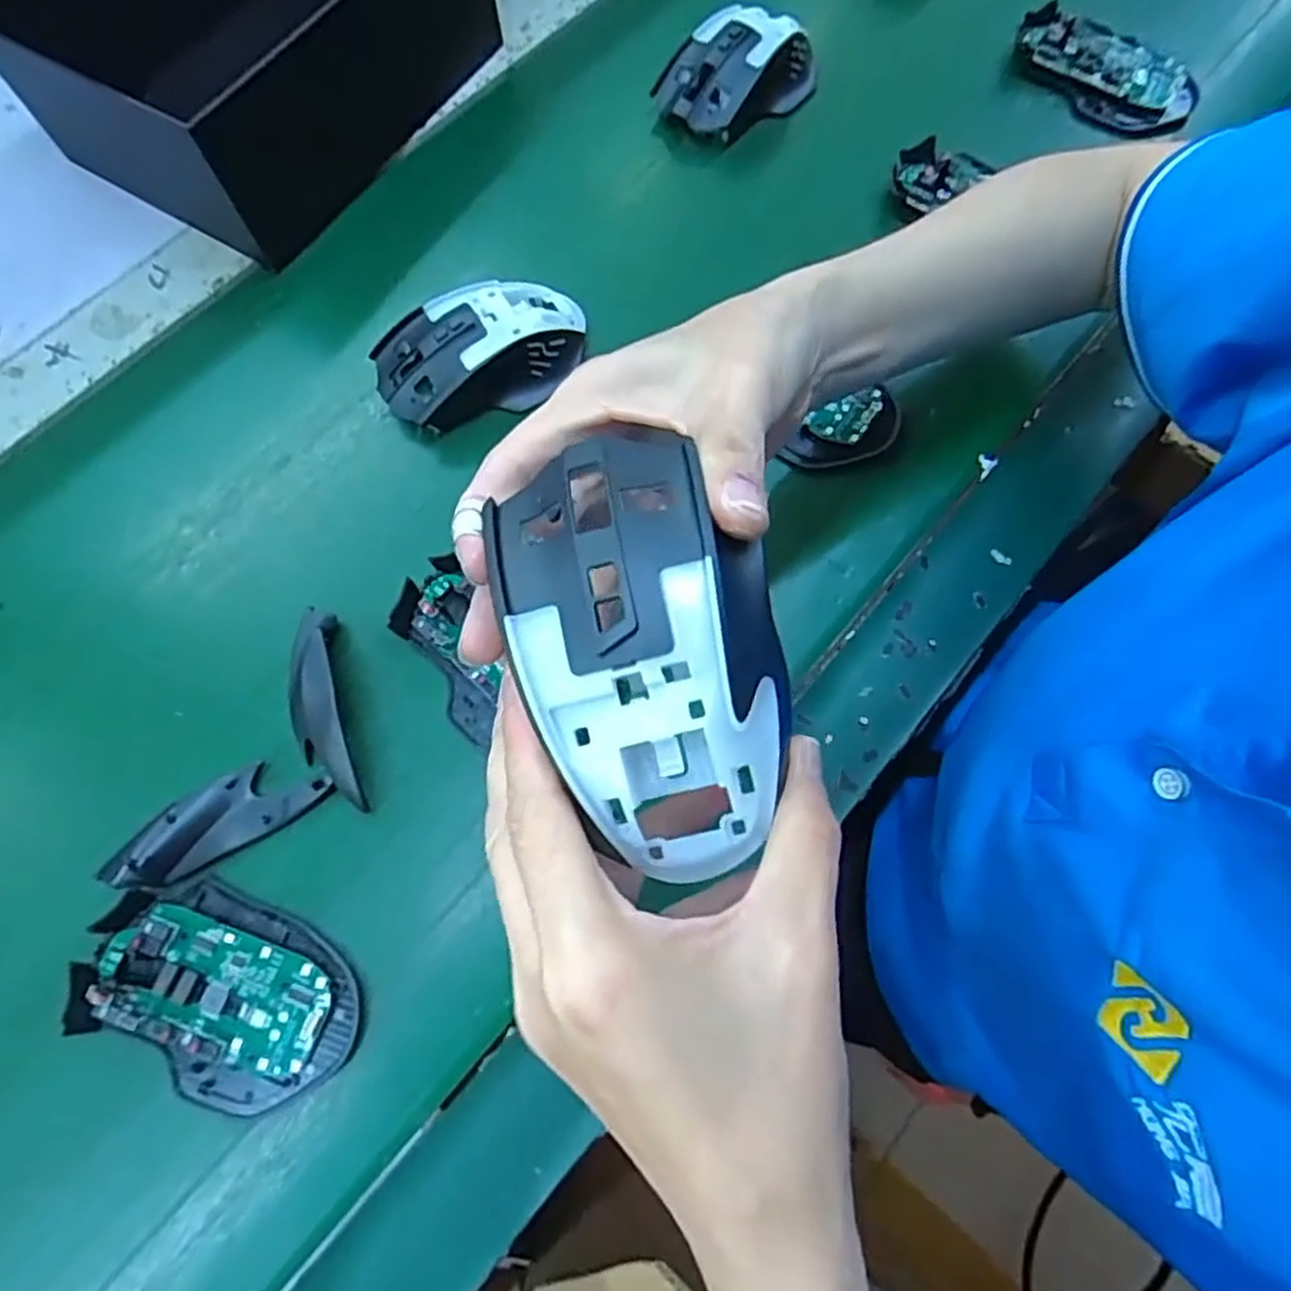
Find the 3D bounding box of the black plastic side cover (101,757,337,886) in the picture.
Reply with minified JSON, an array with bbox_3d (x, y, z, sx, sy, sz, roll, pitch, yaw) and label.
[{"bbox_3d":[-0.188,0.075,0.331,0.092,0.015,0.033,-27,72,-8],"label":"black plastic side cover"}]

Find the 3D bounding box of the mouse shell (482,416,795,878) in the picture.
[{"bbox_3d":[0.000,0.000,0.193,0.064,0.040,0.110,-14,71,-4],"label":"mouse shell"}]

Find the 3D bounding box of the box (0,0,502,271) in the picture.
[{"bbox_3d":[-0.232,-0.367,0.451,0.186,0.095,0.221,31,74,11],"label":"box"}]

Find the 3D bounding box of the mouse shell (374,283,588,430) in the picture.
[{"bbox_3d":[-0.087,-0.160,0.400,0.116,0.039,0.068,-23,72,-7],"label":"mouse shell"}]

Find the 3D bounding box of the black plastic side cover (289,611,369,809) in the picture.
[{"bbox_3d":[-0.151,0.028,0.345,0.030,0.015,0.100,-17,71,-5],"label":"black plastic side cover"}]

